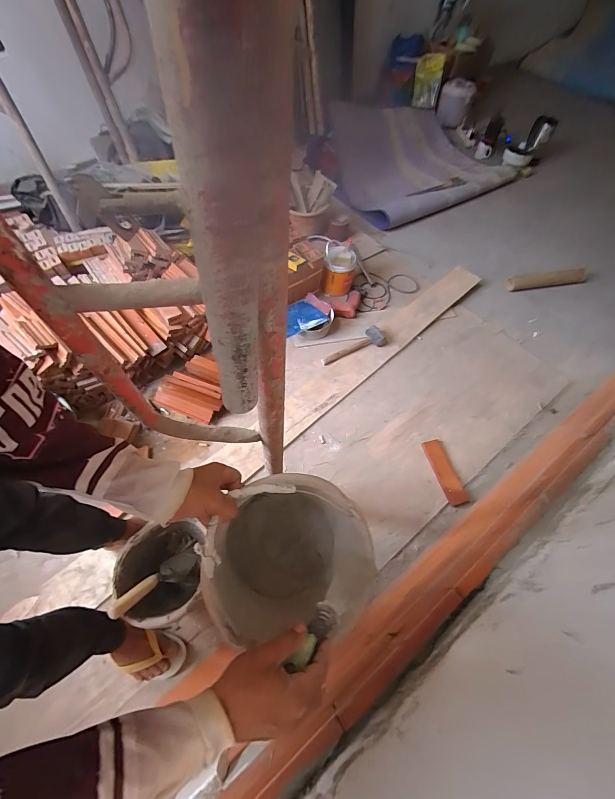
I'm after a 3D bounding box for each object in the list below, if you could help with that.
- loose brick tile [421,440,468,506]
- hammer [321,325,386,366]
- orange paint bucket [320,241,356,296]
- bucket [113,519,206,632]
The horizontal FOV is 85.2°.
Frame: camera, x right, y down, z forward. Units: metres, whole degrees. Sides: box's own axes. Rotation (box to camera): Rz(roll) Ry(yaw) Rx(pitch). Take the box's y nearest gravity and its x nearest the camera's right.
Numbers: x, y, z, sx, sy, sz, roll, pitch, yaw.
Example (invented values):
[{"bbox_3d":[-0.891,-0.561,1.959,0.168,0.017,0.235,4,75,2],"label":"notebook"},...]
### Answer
[{"bbox_3d":[0.483,0.254,1.183,0.072,0.011,0.233,-13,61,-9],"label":"loose brick tile"},{"bbox_3d":[0.200,-0.226,1.428,0.311,0.043,0.103,-25,63,-15],"label":"hammer"},{"bbox_3d":[0.146,-0.600,1.572,0.144,0.175,0.136,11,60,5],"label":"orange paint bucket"},{"bbox_3d":[-0.381,0.465,0.896,0.200,0.161,0.222,-2,58,-4],"label":"bucket"}]

